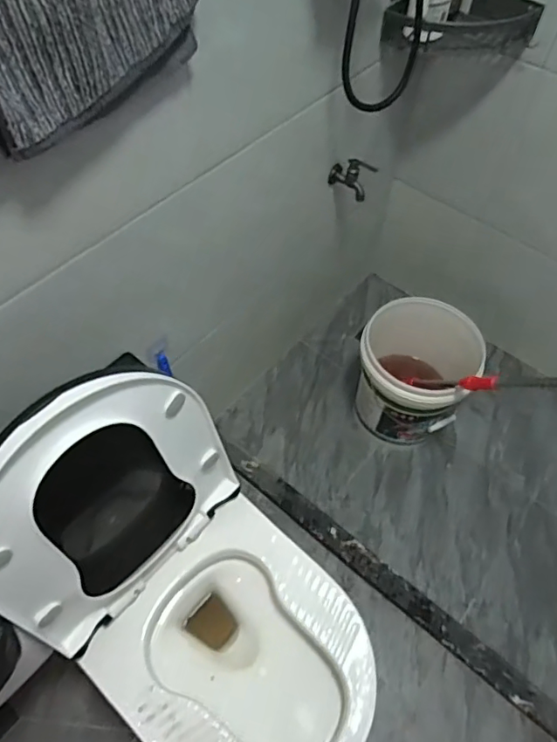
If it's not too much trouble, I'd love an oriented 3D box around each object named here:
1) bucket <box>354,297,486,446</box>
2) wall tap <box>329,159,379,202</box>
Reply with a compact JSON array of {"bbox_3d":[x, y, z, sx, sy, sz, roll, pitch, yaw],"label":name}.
[{"bbox_3d":[0.338,0.034,1.363,0.261,0.349,0.257,1,57,-1],"label":"bucket"},{"bbox_3d":[0.169,-0.438,1.191,0.103,0.087,0.043,30,61,17],"label":"wall tap"}]

